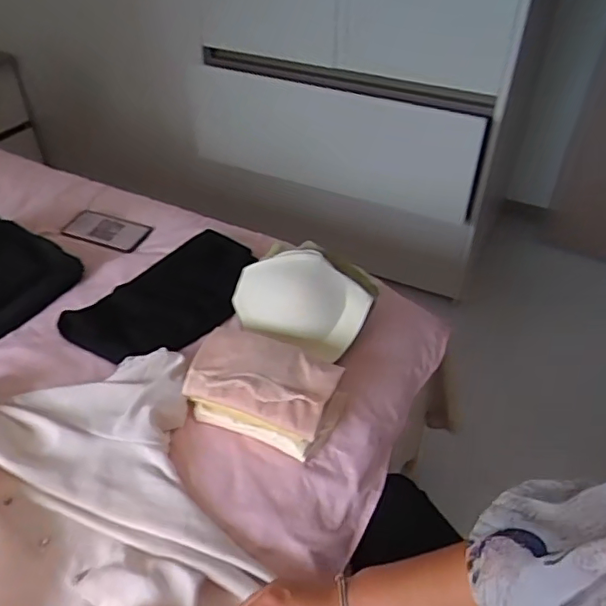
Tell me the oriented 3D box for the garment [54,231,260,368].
[{"bbox_3d":[-0.207,-0.011,0.878,0.183,0.049,0.297,26,48,26],"label":"garment"}]

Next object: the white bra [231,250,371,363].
[{"bbox_3d":[0.003,-0.010,0.822,0.183,0.097,0.129,23,46,24],"label":"white bra"}]

